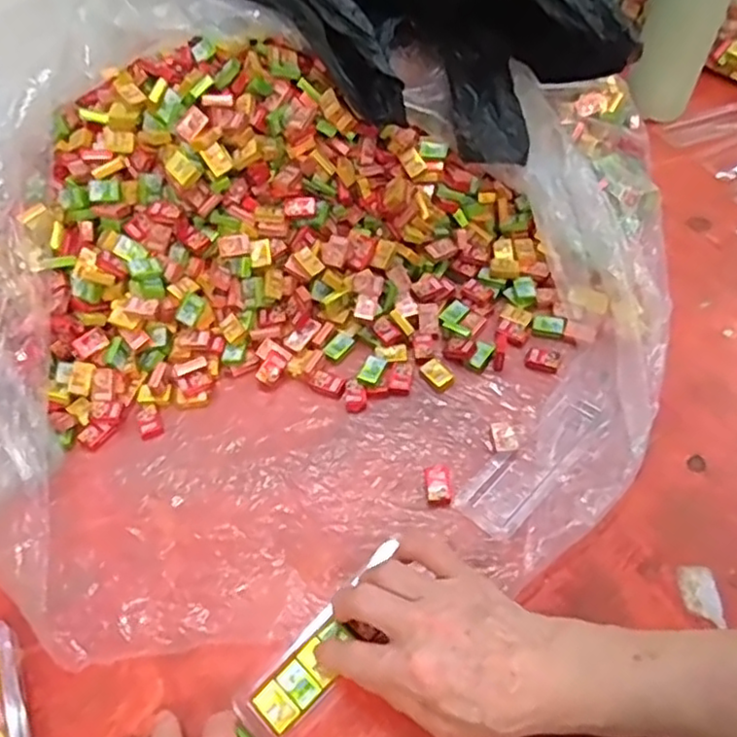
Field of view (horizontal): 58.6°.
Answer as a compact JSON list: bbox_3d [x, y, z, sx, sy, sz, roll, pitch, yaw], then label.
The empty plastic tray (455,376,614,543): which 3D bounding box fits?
[{"bbox_3d":[0.127,0.061,0.484,0.046,0.010,0.153,35,61,26],"label":"empty plastic tray"}]

